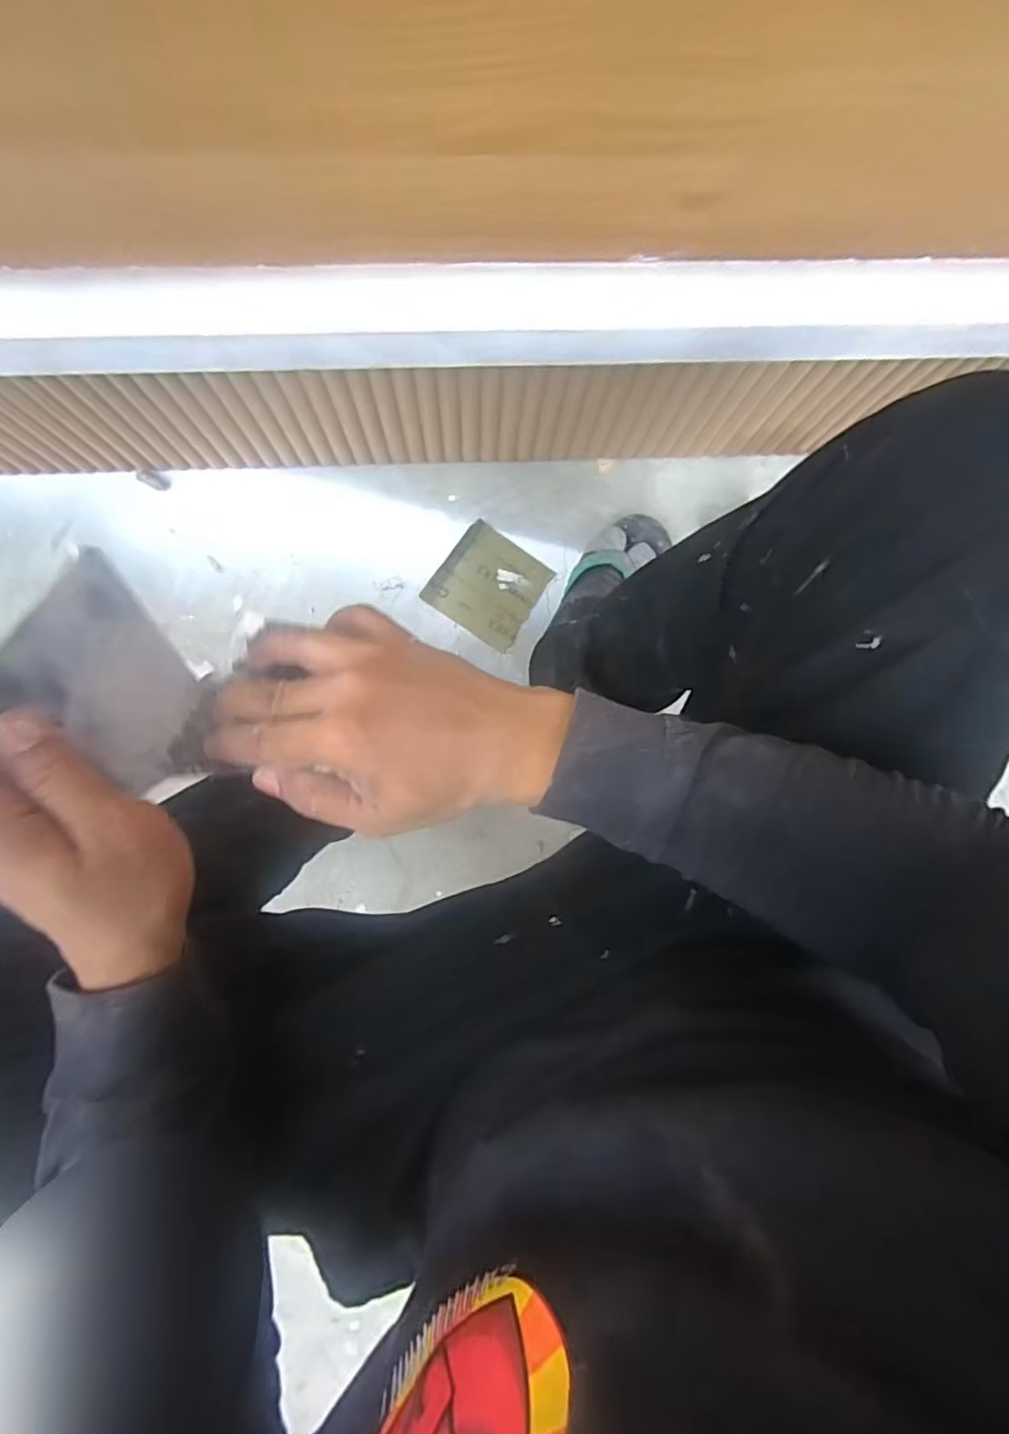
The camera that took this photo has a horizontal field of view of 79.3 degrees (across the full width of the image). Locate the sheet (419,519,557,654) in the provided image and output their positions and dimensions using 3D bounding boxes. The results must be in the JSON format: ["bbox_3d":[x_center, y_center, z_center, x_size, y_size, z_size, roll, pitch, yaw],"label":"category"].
[{"bbox_3d":[-0.018,-0.155,0.719,0.116,0.006,0.113,33,94,-9],"label":"sheet"}]

